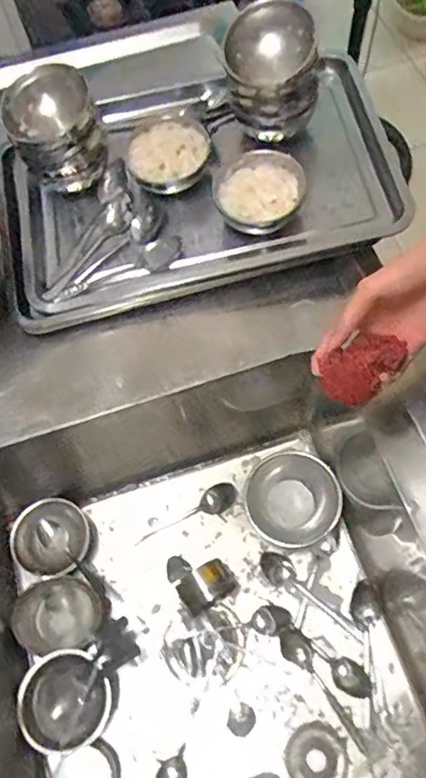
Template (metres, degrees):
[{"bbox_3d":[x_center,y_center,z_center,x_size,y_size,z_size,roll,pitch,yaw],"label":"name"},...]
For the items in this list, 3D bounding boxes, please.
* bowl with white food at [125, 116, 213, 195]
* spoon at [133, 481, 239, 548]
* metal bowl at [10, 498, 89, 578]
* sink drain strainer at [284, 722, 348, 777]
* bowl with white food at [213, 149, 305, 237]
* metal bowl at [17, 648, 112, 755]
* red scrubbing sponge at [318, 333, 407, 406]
[{"bbox_3d":[-0.056,-0.302,0.719,0.103,0.038,0.113,-1,65,3],"label":"bowl with white food"},{"bbox_3d":[-0.035,0.194,0.844,0.161,0.016,0.040,-34,68,-12],"label":"spoon"},{"bbox_3d":[-0.234,0.218,0.817,0.106,0.047,0.107,-1,65,3],"label":"metal bowl"},{"bbox_3d":[0.131,0.468,0.710,0.074,0.009,0.075,-30,67,-10],"label":"sink drain strainer"},{"bbox_3d":[0.057,-0.236,0.682,0.100,0.040,0.105,-1,65,3],"label":"bowl with white food"},{"bbox_3d":[-0.191,0.407,0.736,0.117,0.063,0.118,-32,67,-11],"label":"metal bowl"},{"bbox_3d":[0.138,-0.020,0.515,0.075,0.024,0.045,-40,69,-14],"label":"red scrubbing sponge"}]

